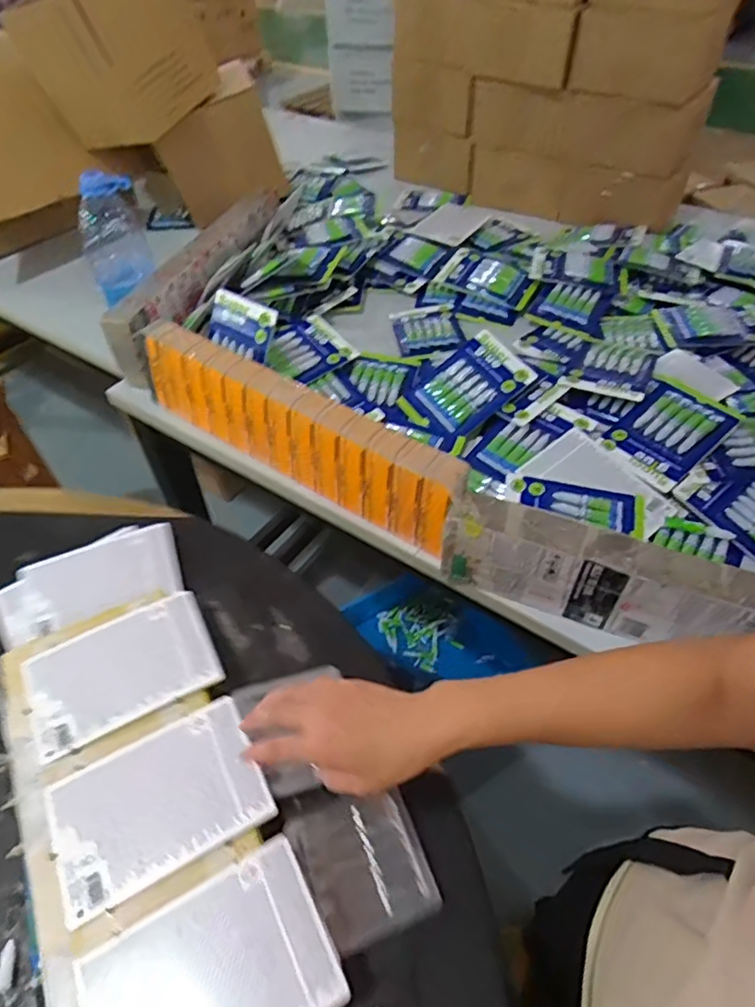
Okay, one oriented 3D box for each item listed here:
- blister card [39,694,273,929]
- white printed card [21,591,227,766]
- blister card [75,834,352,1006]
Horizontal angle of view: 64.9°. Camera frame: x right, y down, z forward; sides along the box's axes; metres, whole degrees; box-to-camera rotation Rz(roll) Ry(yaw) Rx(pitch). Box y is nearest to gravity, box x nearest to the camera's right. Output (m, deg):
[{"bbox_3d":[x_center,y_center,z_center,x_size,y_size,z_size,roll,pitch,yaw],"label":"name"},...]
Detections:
[{"bbox_3d":[-0.184,0.251,0.500,0.165,0.006,0.116,-23,53,-18],"label":"blister card"},{"bbox_3d":[-0.250,0.162,0.582,0.171,0.004,0.114,-23,53,-18],"label":"white printed card"},{"bbox_3d":[-0.119,0.341,0.424,0.166,0.010,0.117,-24,53,-19],"label":"blister card"}]

